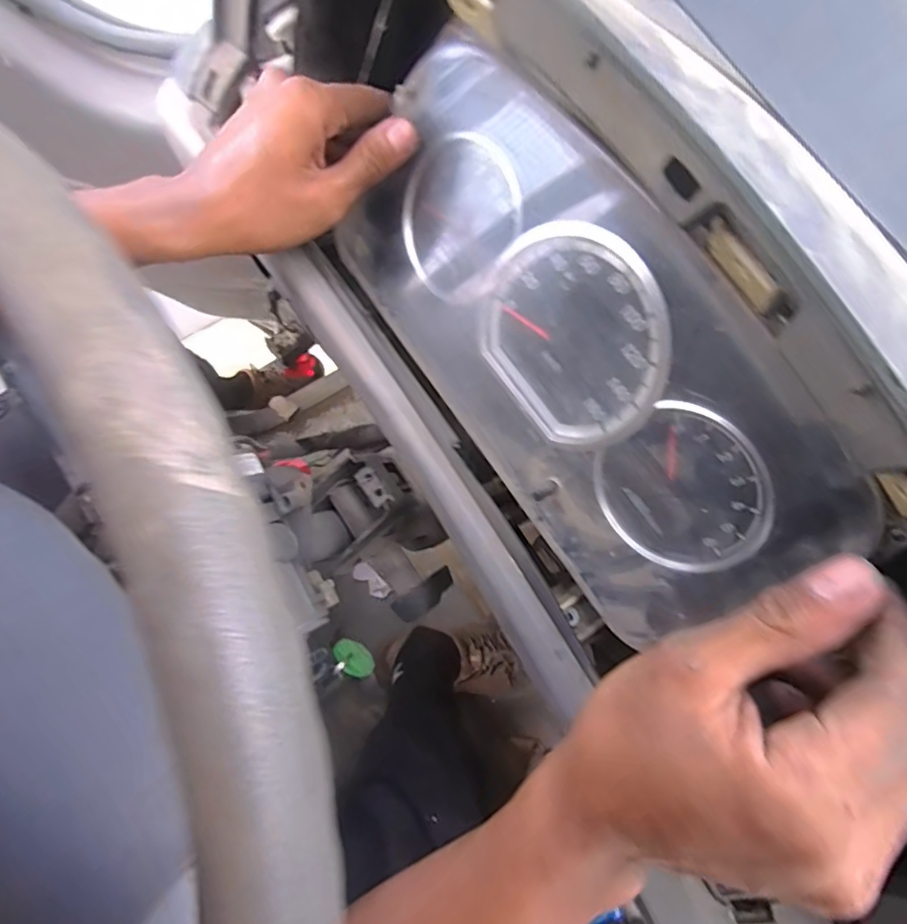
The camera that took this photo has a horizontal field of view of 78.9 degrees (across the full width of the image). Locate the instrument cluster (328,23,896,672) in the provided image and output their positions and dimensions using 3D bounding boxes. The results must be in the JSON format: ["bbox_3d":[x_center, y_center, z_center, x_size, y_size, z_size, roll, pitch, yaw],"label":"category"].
[{"bbox_3d":[0.072,-0.071,0.335,0.161,0.090,0.347,-43,73,32],"label":"instrument cluster"}]

